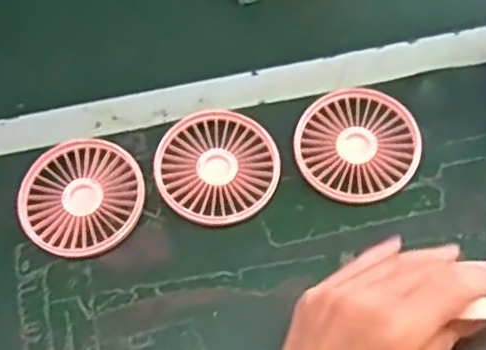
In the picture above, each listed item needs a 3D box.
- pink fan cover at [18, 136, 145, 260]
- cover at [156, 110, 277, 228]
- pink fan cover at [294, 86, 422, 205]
[{"bbox_3d":[-0.114,0.016,0.466,0.084,0.025,0.084,20,63,16],"label":"pink fan cover"},{"bbox_3d":[-0.017,-0.006,0.473,0.085,0.022,0.088,18,62,15],"label":"cover"},{"bbox_3d":[0.084,-0.023,0.471,0.087,0.006,0.087,35,74,17],"label":"pink fan cover"}]

